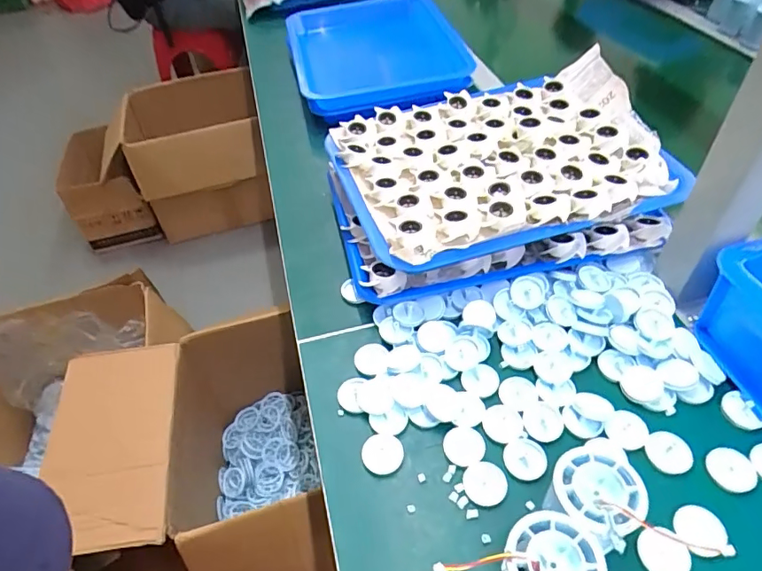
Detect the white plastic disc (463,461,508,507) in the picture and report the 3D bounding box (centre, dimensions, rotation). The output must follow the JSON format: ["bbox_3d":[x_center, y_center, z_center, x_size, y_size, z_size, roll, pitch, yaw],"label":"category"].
[{"bbox_3d":[0.077,0.145,0.370,0.031,0.004,0.030,-2,46,2],"label":"white plastic disc"}]

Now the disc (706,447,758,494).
[{"bbox_3d":[0.256,0.134,0.366,0.032,0.005,0.031,-2,46,2],"label":"disc"}]

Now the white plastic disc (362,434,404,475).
[{"bbox_3d":[0.001,0.130,0.389,0.032,0.005,0.029,-8,46,-3],"label":"white plastic disc"}]

